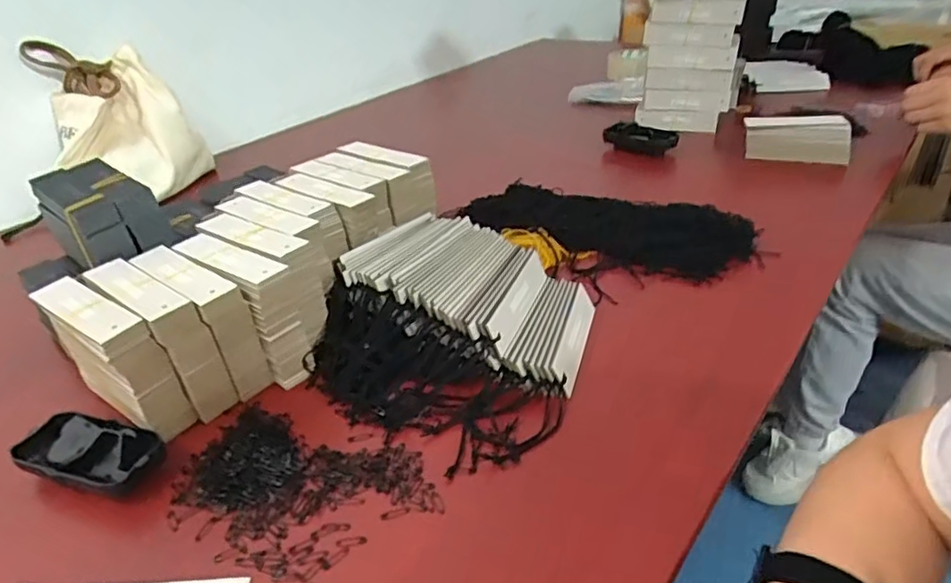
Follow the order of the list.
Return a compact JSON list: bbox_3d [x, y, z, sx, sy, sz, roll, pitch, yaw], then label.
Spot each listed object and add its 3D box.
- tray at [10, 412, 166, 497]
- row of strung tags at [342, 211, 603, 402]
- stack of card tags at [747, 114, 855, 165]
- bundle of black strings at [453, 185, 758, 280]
[{"bbox_3d":[-0.282,0.118,0.445,0.104,0.026,0.048,11,39,17],"label":"tray"},{"bbox_3d":[0.002,-0.005,0.550,0.238,0.047,0.135,25,44,31],"label":"row of strung tags"},{"bbox_3d":[0.451,-0.215,0.856,0.134,0.053,0.054,2,33,11],"label":"stack of card tags"},{"bbox_3d":[0.142,-0.080,0.682,0.303,0.035,0.103,17,41,24],"label":"bundle of black strings"}]

